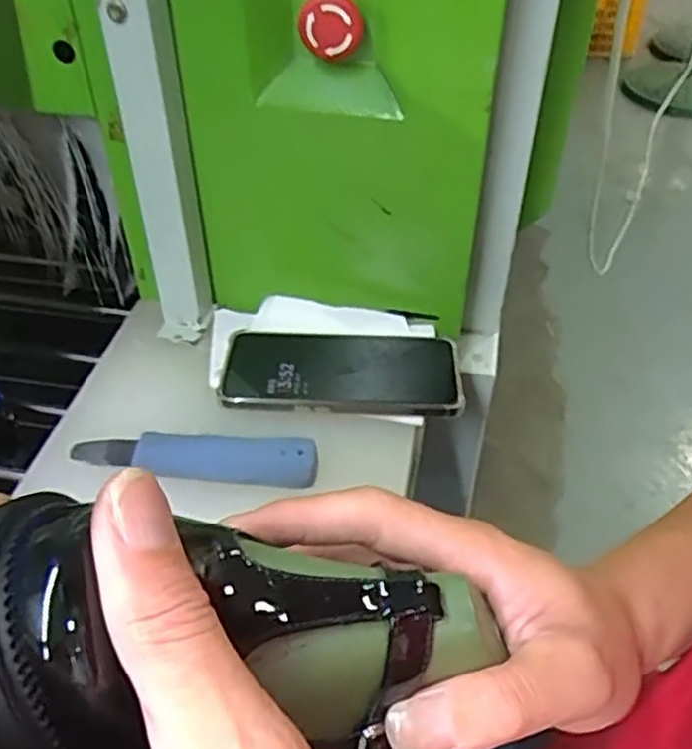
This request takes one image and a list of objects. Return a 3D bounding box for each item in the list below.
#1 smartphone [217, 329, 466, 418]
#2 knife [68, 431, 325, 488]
[{"bbox_3d":[-0.002,-0.007,0.531,0.165,0.012,0.092,2,44,1],"label":"smartphone"},{"bbox_3d":[-0.096,0.049,0.467,0.155,0.019,0.029,4,44,4],"label":"knife"}]

